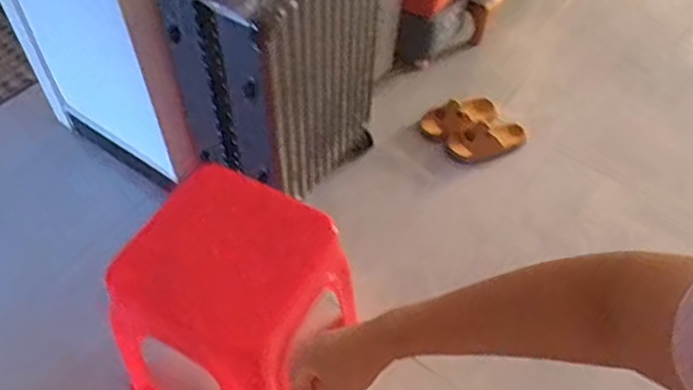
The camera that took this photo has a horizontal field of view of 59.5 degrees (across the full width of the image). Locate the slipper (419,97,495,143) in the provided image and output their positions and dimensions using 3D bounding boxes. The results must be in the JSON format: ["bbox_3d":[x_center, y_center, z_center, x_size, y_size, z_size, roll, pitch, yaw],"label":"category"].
[{"bbox_3d":[0.321,-0.223,1.718,0.236,0.068,0.080,-20,57,-18],"label":"slipper"}]

